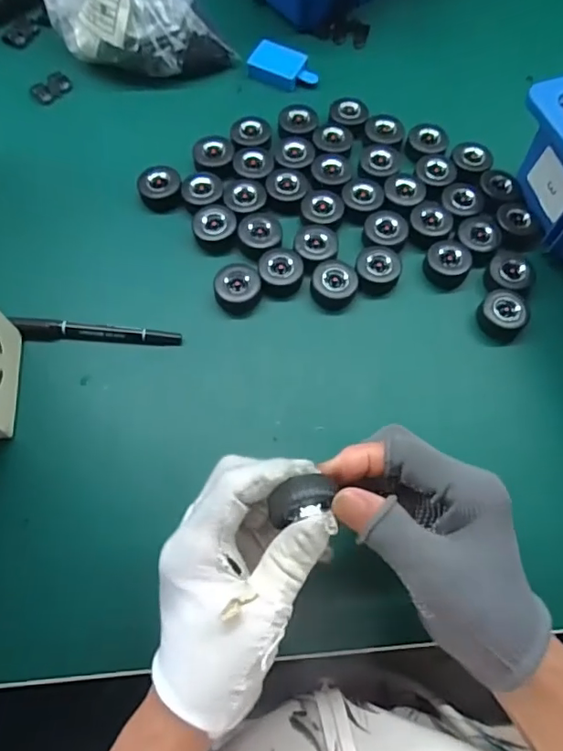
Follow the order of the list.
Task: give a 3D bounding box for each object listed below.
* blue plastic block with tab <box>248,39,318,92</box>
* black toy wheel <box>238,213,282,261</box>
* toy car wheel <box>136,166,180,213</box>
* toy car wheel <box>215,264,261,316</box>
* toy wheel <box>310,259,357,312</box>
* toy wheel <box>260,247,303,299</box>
[{"bbox_3d":[0.003,-0.313,0.529,0.069,0.014,0.043,21,70,8],"label":"blue plastic block with tab"},{"bbox_3d":[-0.018,-0.120,0.448,0.038,0.016,0.038,-31,72,-12],"label":"black toy wheel"},{"bbox_3d":[-0.108,-0.168,0.466,0.037,0.015,0.042,-10,69,-5],"label":"toy car wheel"},{"bbox_3d":[-0.036,-0.072,0.430,0.037,0.021,0.037,0,68,-1],"label":"toy car wheel"},{"bbox_3d":[0.045,-0.075,0.431,0.037,0.018,0.036,0,68,-1],"label":"toy wheel"},{"bbox_3d":[0.000,-0.089,0.437,0.035,0.021,0.039,-1,68,-1],"label":"toy wheel"}]

